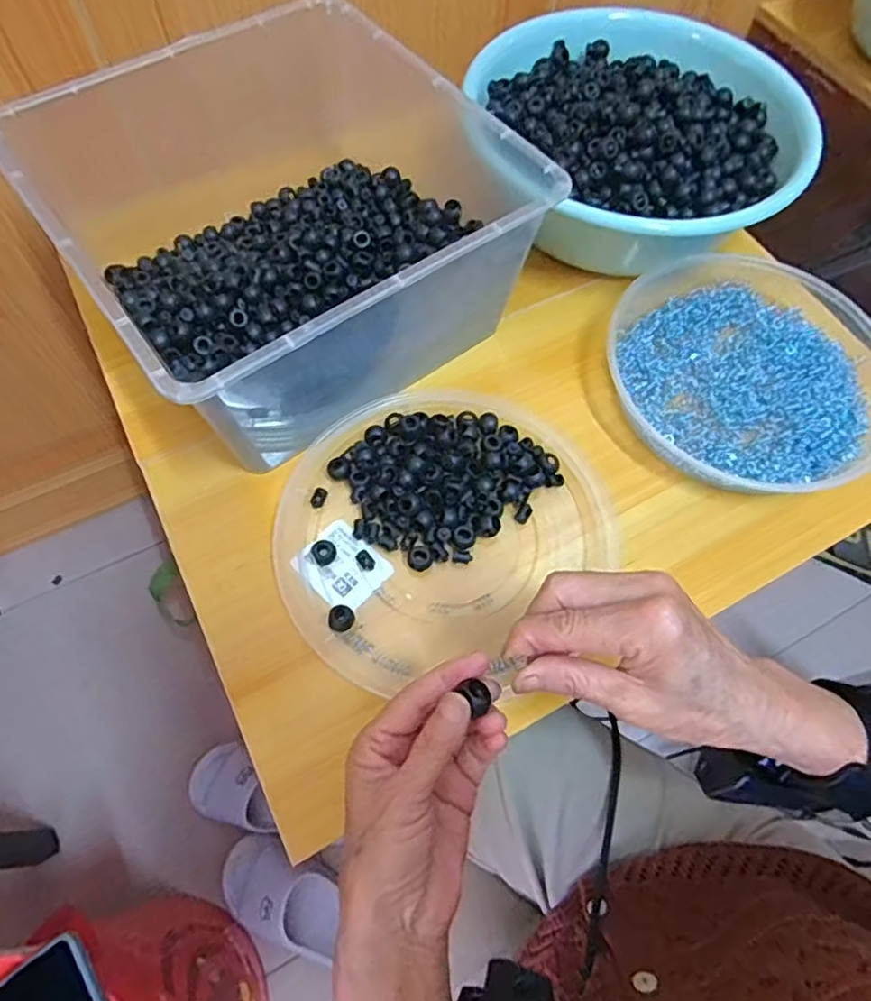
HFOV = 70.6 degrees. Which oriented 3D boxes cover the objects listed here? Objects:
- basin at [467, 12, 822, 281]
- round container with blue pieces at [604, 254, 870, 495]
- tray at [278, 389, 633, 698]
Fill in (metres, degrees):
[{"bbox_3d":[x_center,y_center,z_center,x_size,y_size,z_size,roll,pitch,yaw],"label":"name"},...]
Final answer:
[{"bbox_3d":[0.184,-0.329,0.561,0.254,0.089,0.278,1,64,-2],"label":"basin"},{"bbox_3d":[0.253,-0.106,0.507,0.221,0.049,0.237,1,64,-2],"label":"round container with blue pieces"},{"bbox_3d":[-0.001,0.016,0.446,0.216,0.030,0.228,1,64,-2],"label":"tray"}]

